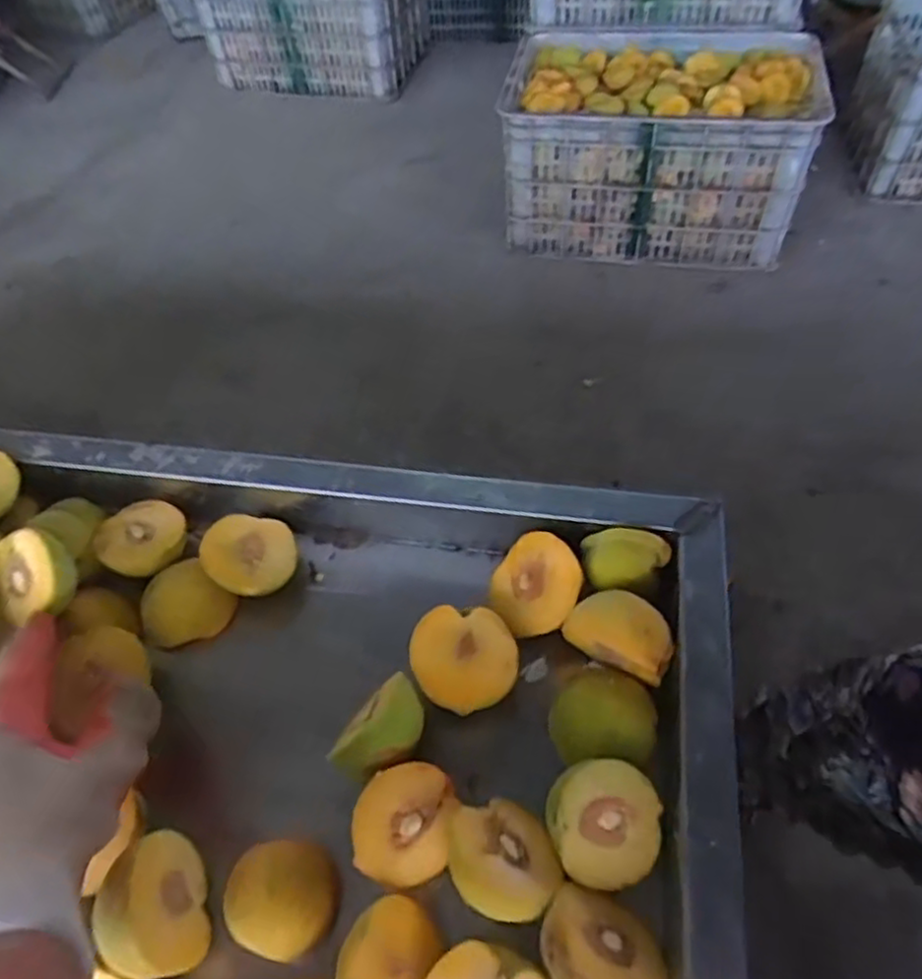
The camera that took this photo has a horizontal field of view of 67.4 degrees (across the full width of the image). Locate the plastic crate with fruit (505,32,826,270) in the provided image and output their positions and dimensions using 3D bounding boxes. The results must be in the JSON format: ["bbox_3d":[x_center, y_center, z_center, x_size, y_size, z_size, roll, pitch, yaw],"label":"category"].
[{"bbox_3d":[0.347,-0.626,1.264,0.542,0.255,0.368,17,55,18],"label":"plastic crate with fruit"}]

